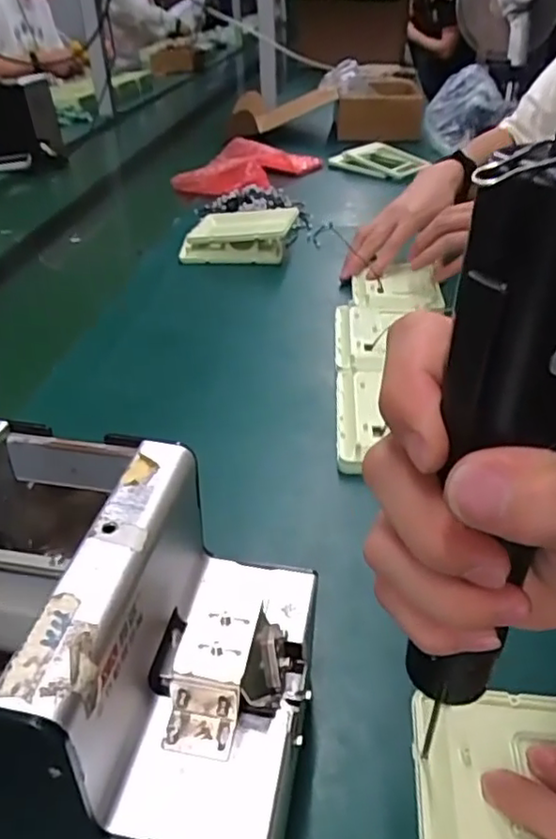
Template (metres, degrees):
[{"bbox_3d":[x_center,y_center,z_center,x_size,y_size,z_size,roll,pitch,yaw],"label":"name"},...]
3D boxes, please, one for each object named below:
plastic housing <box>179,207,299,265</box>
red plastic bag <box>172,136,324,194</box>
[{"bbox_3d":[-0.051,-0.246,0.857,0.143,0.045,0.108,4,35,9],"label":"plastic housing"},{"bbox_3d":[-0.056,-0.472,1.174,0.171,0.067,0.260,21,41,29],"label":"red plastic bag"}]

